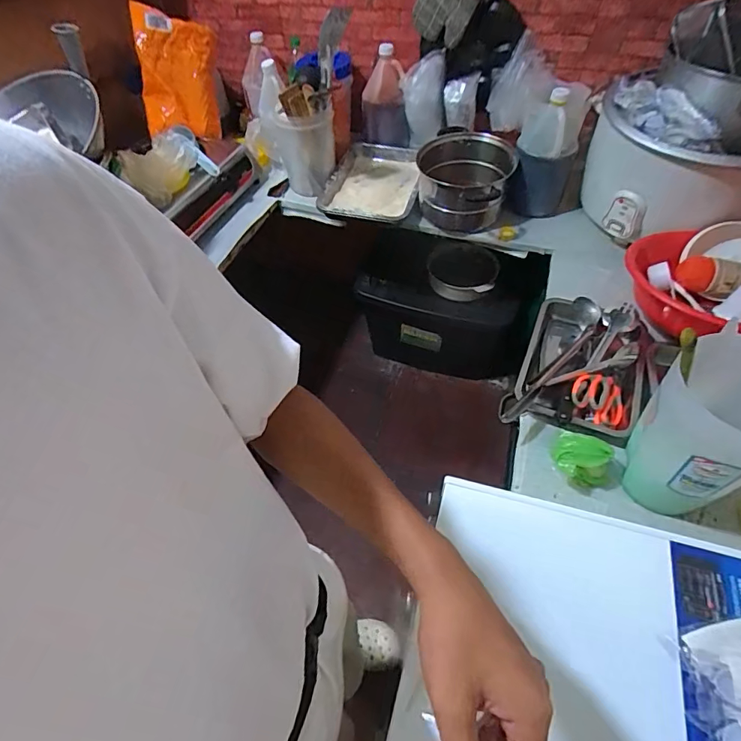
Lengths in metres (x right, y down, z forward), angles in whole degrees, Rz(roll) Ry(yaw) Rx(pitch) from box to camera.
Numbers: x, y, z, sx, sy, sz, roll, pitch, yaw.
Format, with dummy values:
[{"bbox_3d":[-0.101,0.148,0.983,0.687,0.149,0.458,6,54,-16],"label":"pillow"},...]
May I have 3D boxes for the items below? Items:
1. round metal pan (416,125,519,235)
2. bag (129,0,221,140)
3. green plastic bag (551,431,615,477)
[{"bbox_3d":[0.247,-0.496,1.208,0.235,0.180,0.262,17,55,16],"label":"round metal pan"},{"bbox_3d":[-0.550,-0.837,1.291,0.199,0.306,0.069,-12,18,-29],"label":"bag"},{"bbox_3d":[0.341,0.141,0.739,0.083,0.073,0.055,0,52,3],"label":"green plastic bag"}]

